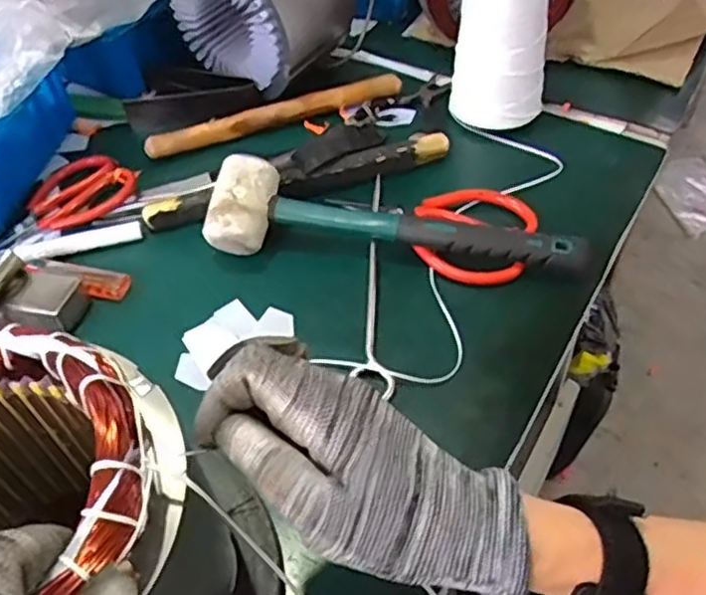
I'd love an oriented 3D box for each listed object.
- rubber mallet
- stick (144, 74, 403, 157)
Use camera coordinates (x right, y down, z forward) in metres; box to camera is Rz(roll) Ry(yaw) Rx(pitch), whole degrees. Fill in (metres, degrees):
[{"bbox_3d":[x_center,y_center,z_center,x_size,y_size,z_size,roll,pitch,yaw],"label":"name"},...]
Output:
[{"bbox_3d":[0.028,-0.061,0.525,0.296,0.061,0.069,3,50,8],"label":"rubber mallet"},{"bbox_3d":[-0.075,-0.176,0.652,0.247,0.019,0.021,-16,50,-8],"label":"stick"}]

